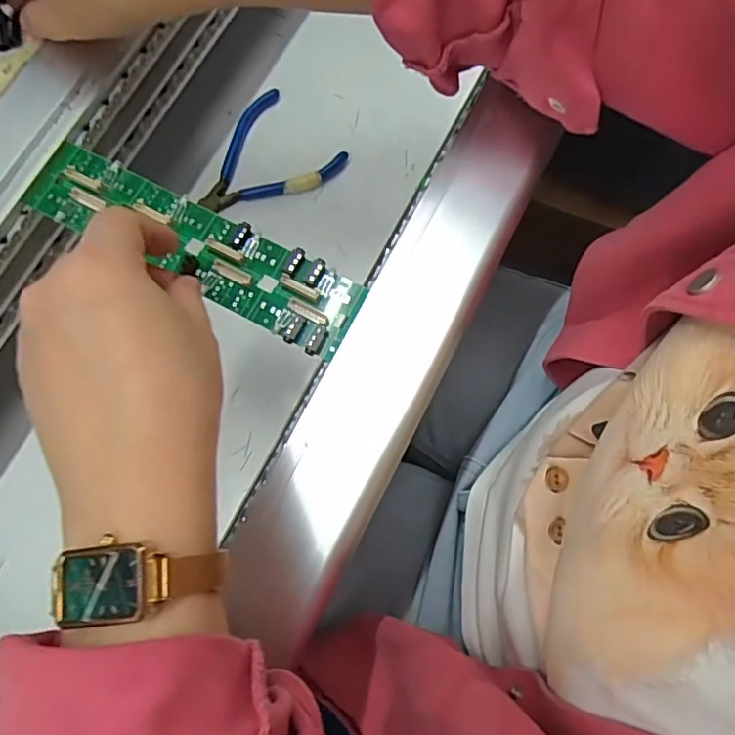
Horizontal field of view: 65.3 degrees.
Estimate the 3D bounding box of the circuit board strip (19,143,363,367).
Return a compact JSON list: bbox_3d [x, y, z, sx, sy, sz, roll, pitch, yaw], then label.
[{"bbox_3d":[-0.088,-0.063,0.289,0.180,0.007,0.041,28,80,8],"label":"circuit board strip"}]

